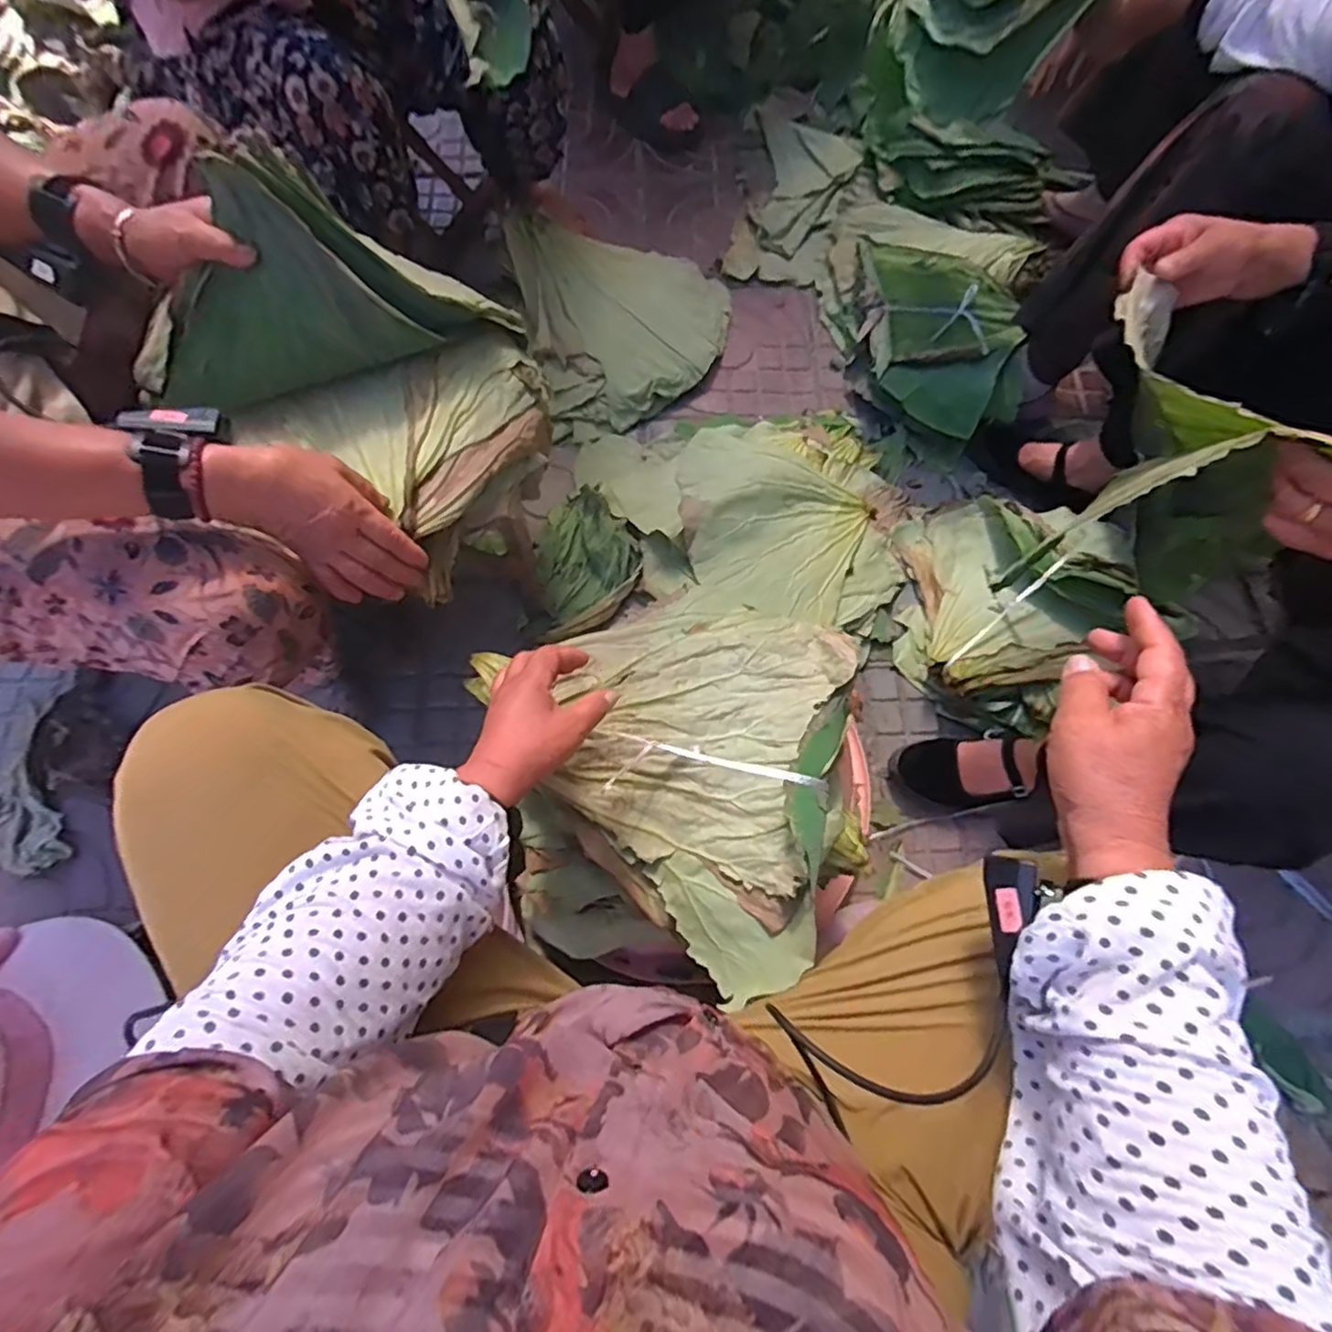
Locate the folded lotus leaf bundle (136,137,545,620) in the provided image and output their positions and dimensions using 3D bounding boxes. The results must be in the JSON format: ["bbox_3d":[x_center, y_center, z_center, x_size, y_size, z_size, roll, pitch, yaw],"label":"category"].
[{"bbox_3d":[-0.282,-0.306,0.631,0.290,0.242,0.281,35,73,10],"label":"folded lotus leaf bundle"}]

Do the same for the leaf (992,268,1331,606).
[{"bbox_3d":[0.460,-0.212,0.595,0.138,0.291,0.275,-3,71,-2],"label":"leaf"}]

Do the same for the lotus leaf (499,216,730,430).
[{"bbox_3d":[-0.053,-0.597,1.119,0.377,0.143,0.346,-12,71,-5],"label":"lotus leaf"}]

